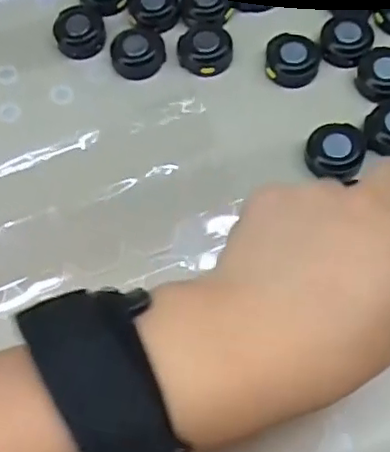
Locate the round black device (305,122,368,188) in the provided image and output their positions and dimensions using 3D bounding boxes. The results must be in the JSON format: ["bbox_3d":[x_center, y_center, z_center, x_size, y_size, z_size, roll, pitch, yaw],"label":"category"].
[{"bbox_3d":[0.072,-0.040,0.315,0.028,0.007,0.033,16,68,11],"label":"round black device"}]

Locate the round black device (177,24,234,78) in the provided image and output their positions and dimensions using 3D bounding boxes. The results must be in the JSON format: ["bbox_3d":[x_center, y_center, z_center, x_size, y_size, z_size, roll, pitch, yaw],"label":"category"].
[{"bbox_3d":[0.005,-0.100,0.349,0.030,0.009,0.032,-1,66,3],"label":"round black device"}]

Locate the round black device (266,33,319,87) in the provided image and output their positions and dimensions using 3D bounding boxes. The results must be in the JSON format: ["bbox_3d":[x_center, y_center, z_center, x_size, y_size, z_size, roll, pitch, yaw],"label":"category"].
[{"bbox_3d":[0.054,-0.093,0.343,0.028,0.009,0.032,8,67,7],"label":"round black device"}]

